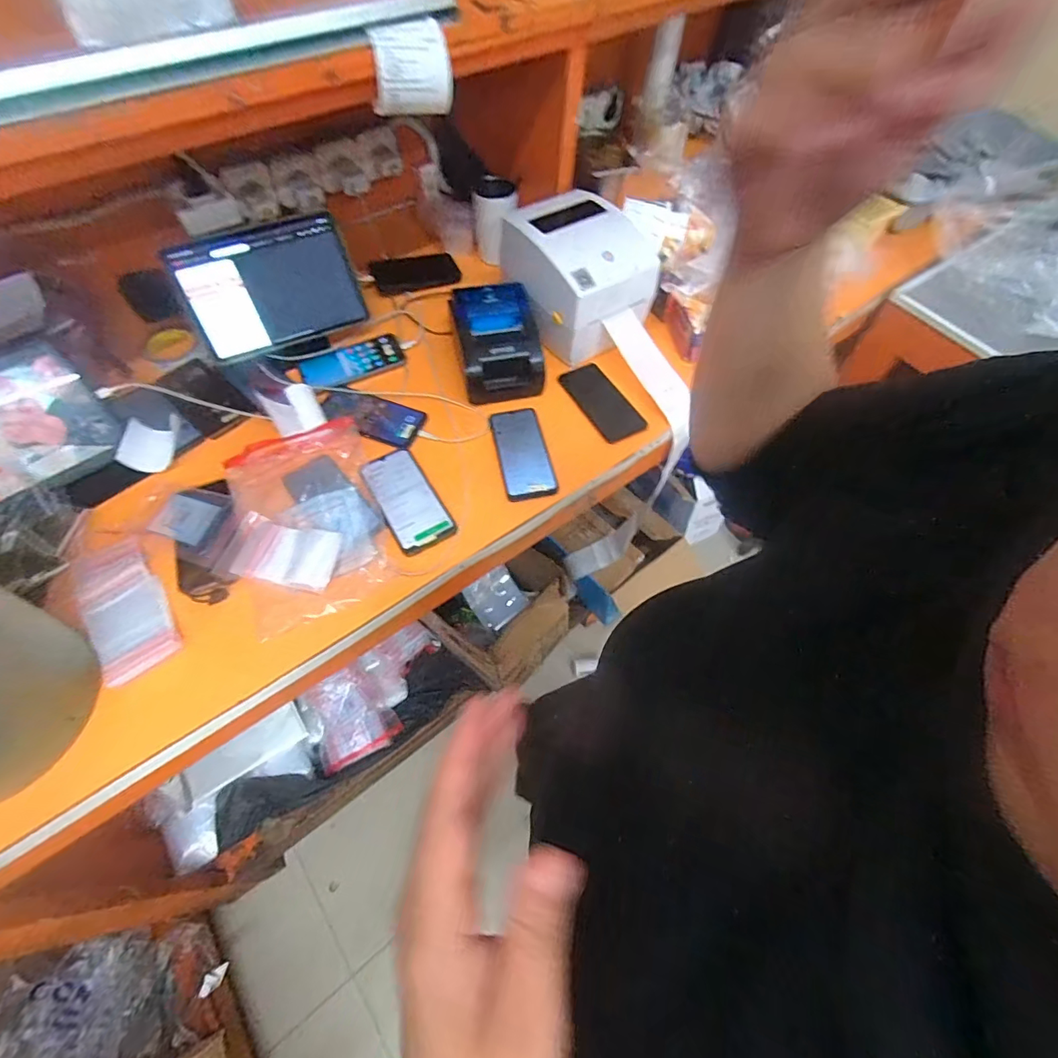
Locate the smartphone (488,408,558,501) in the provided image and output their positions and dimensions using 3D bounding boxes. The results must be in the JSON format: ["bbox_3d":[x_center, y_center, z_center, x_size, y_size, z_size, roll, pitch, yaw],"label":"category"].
[{"bbox_3d":[-0.011,-0.116,0.729,0.074,0.008,0.164,-10,60,-7],"label":"smartphone"}]

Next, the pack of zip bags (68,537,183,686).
[{"bbox_3d":[-0.485,0.093,0.587,0.079,0.007,0.187,-33,65,-18],"label":"pack of zip bags"}]

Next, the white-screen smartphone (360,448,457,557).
[{"bbox_3d":[-0.171,-0.042,0.682,0.074,0.014,0.165,-29,64,-16],"label":"white-screen smartphone"}]

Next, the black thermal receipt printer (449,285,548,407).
[{"bbox_3d":[-0.053,-0.293,0.772,0.135,0.097,0.152,-11,60,-7],"label":"black thermal receipt printer"}]

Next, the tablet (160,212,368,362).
[{"bbox_3d":[-0.391,-0.368,0.748,0.238,0.157,0.013,-21,28,-11],"label":"tablet"}]

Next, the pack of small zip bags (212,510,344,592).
[{"bbox_3d":[-0.316,0.027,0.627,0.143,0.008,0.086,9,60,4],"label":"pack of small zip bags"}]

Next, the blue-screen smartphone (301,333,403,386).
[{"bbox_3d":[-0.288,-0.274,0.808,0.162,0.012,0.081,-22,62,-13],"label":"blue-screen smartphone"}]

